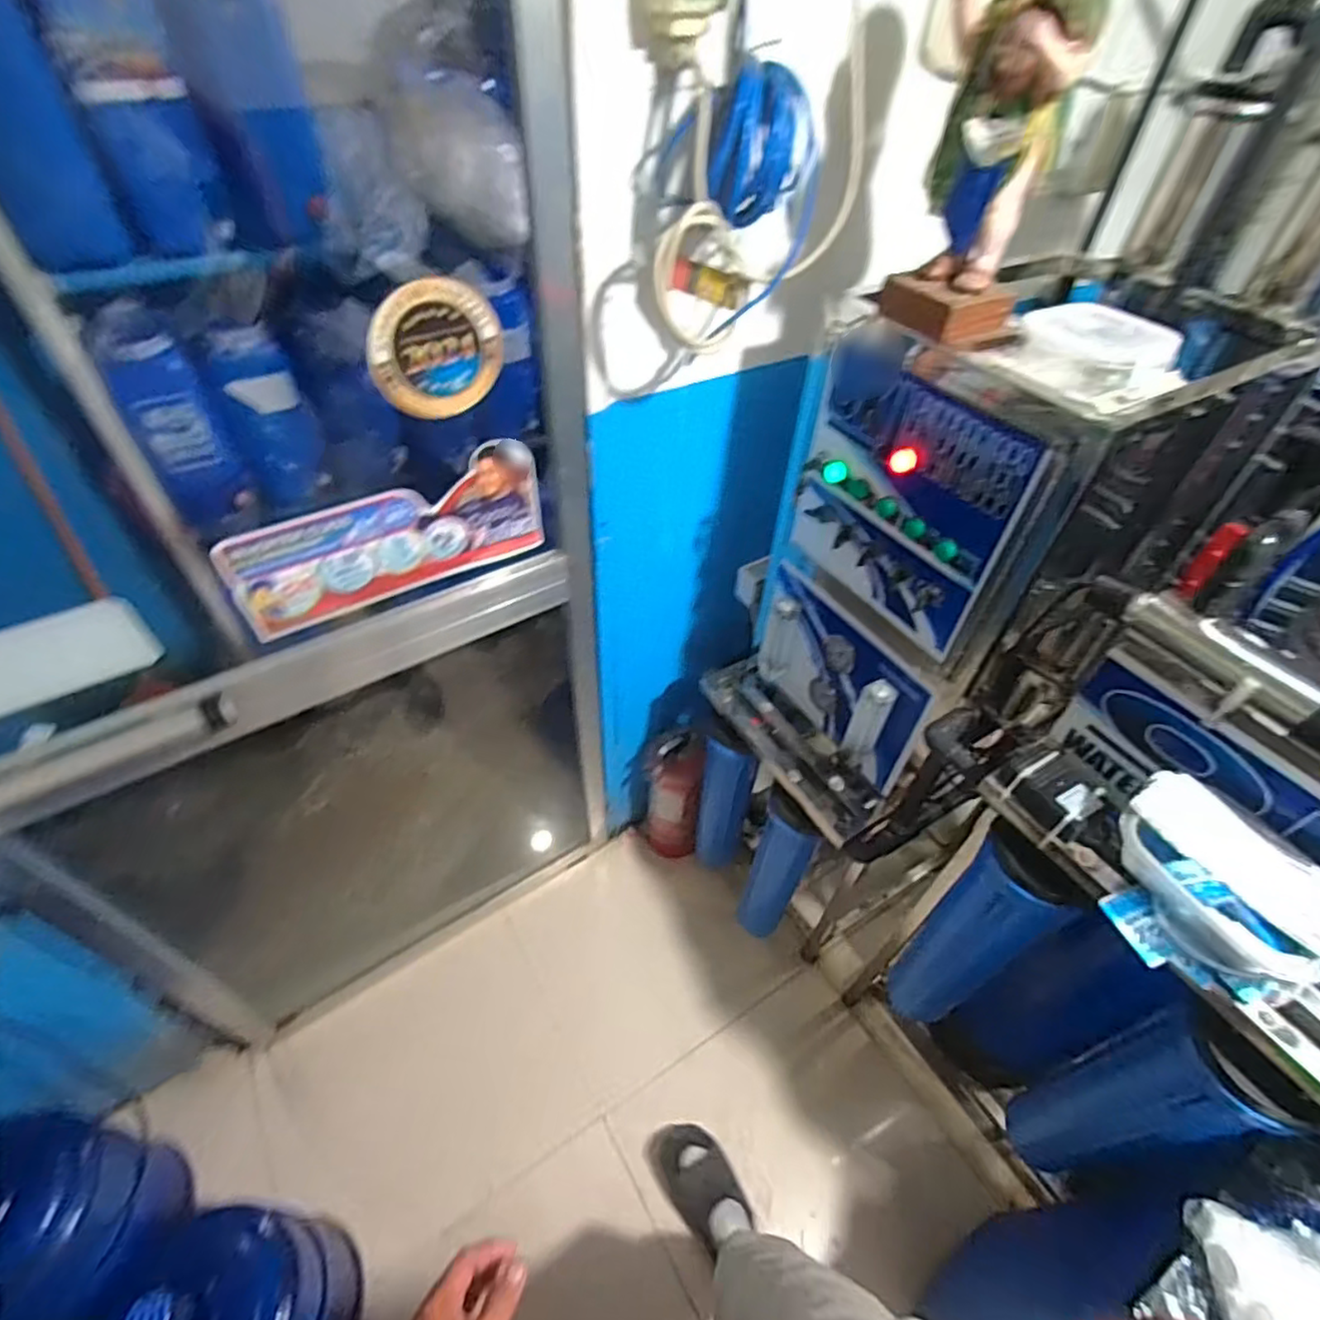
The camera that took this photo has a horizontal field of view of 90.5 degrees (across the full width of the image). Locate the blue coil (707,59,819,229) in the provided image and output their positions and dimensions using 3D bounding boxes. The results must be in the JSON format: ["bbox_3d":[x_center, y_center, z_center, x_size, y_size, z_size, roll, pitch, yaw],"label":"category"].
[{"bbox_3d":[0.107,-0.530,0.678,0.105,0.122,0.036,2,47,-1],"label":"blue coil"}]

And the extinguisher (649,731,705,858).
[{"bbox_3d":[0.032,0.349,1.625,0.130,0.420,0.114,7,47,3],"label":"extinguisher"}]

